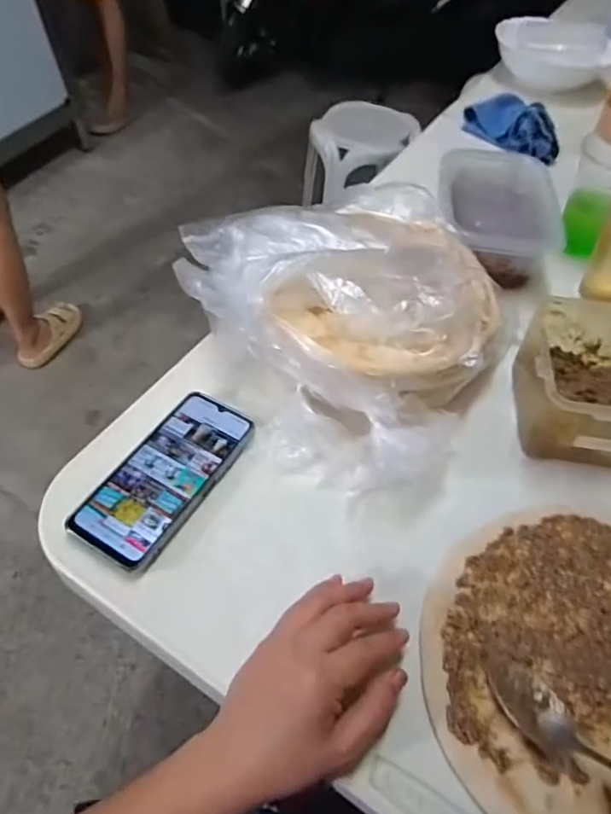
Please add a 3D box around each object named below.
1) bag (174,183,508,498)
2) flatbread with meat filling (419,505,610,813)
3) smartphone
[{"bbox_3d":[0.056,-0.090,0.504,0.281,0.104,0.317,-22,57,-16],"label":"bag"},{"bbox_3d":[0.200,0.174,0.361,0.238,0.017,0.214,-22,57,-16],"label":"flatbread with meat filling"},{"bbox_3d":[-0.120,0.058,0.448,0.079,0.017,0.165,24,57,16],"label":"smartphone"}]

